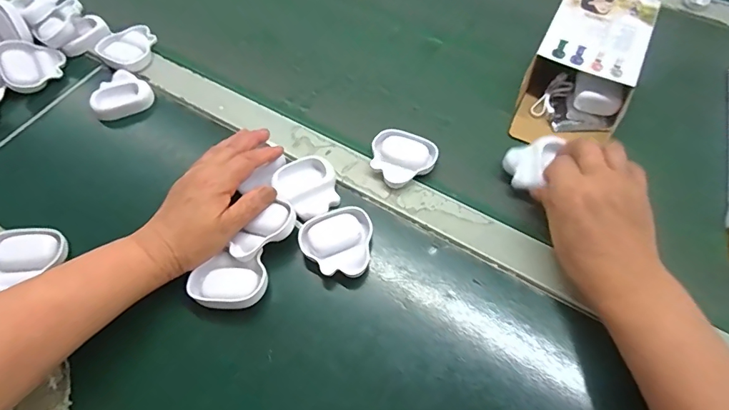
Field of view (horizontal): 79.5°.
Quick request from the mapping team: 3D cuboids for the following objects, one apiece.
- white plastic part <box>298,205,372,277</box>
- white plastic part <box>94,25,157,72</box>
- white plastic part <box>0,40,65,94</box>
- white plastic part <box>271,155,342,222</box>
[{"bbox_3d":[-0.025,0.033,0.385,0.060,0.013,0.064,-3,59,0],"label":"white plastic part"},{"bbox_3d":[-0.279,-0.185,0.521,0.061,0.020,0.061,-1,59,1],"label":"white plastic part"},{"bbox_3d":[-0.383,-0.160,0.503,0.062,0.013,0.062,-13,75,-30],"label":"white plastic part"},{"bbox_3d":[-0.052,-0.016,0.414,0.056,0.018,0.060,-29,63,-15],"label":"white plastic part"}]

